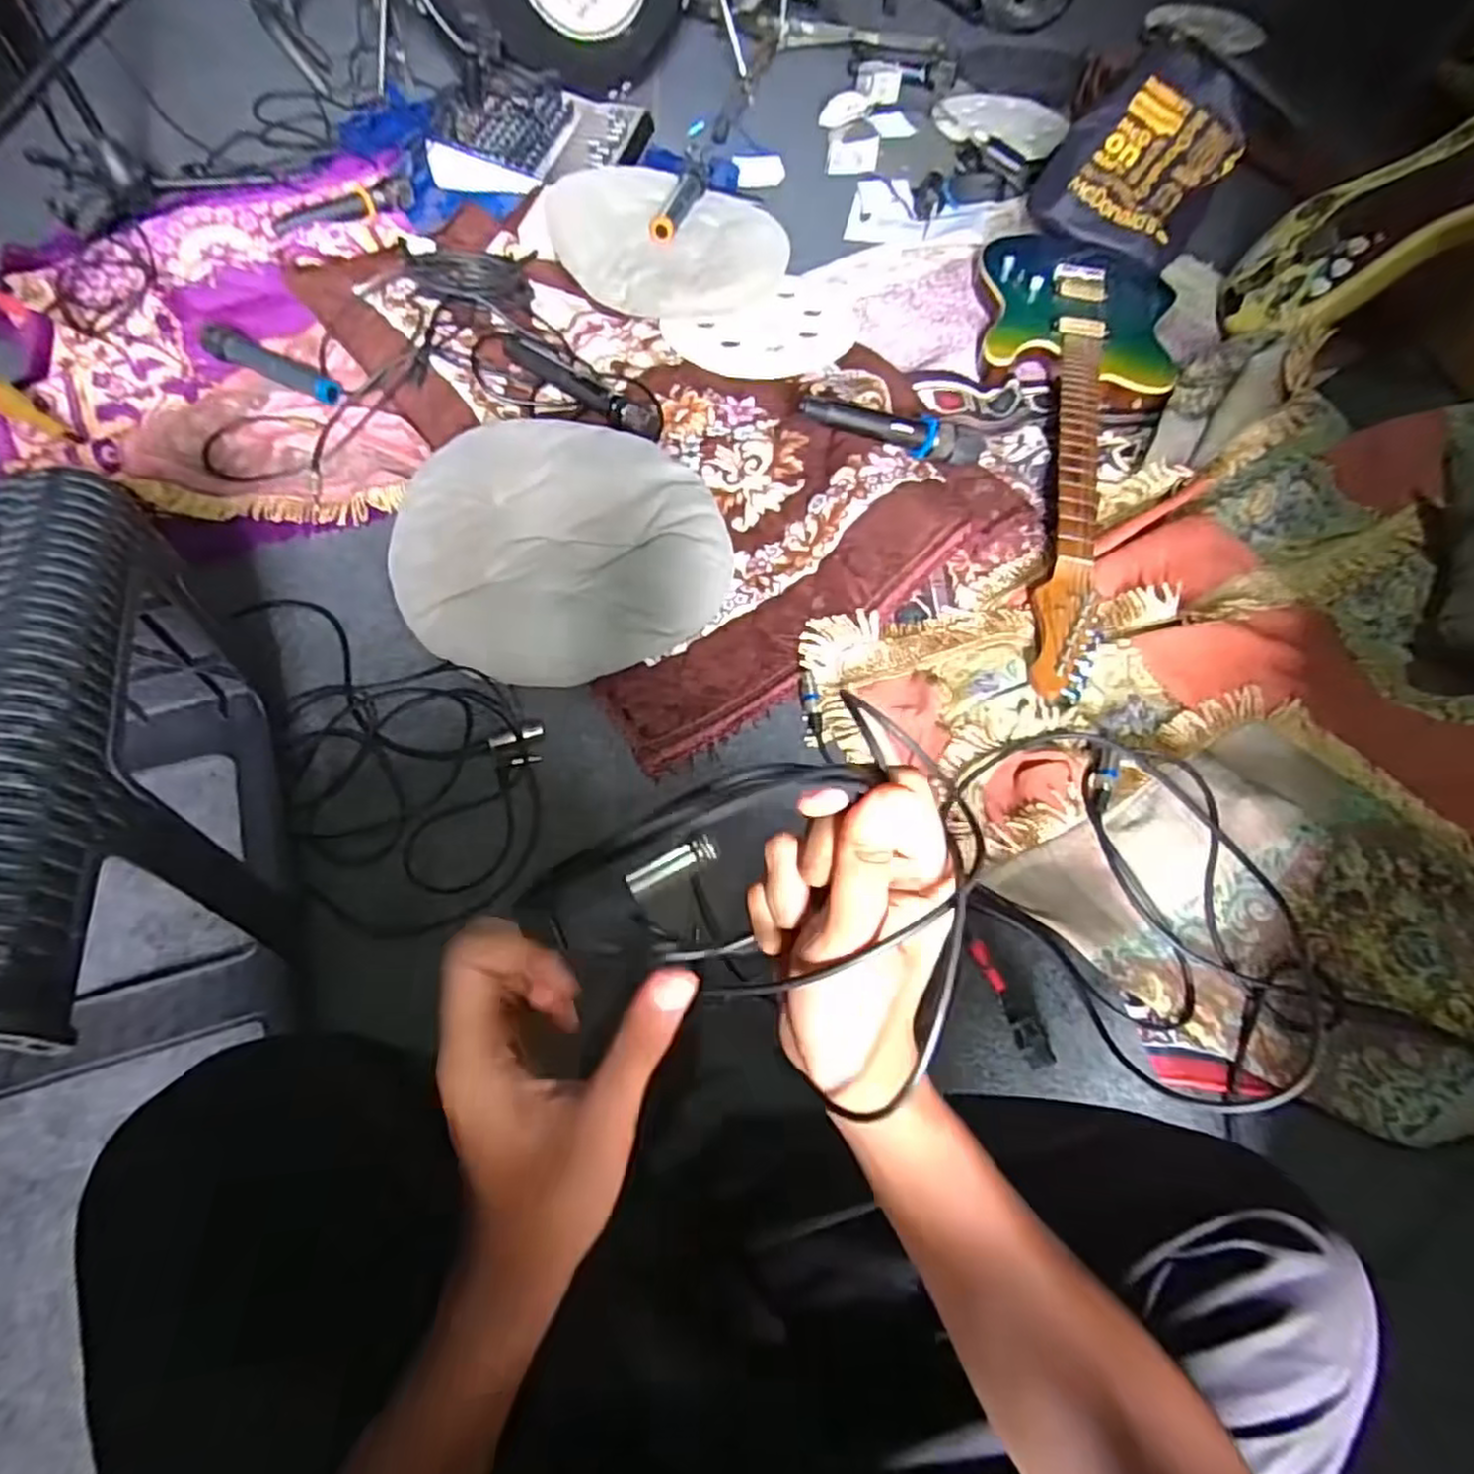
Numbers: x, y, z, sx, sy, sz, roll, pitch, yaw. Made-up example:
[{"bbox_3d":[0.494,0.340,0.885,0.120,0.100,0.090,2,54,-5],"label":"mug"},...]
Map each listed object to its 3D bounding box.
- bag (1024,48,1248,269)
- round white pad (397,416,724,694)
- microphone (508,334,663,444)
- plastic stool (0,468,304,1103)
[{"bbox_3d":[0.644,-0.922,1.132,0.266,0.222,0.141,25,64,11],"label":"bag"},{"bbox_3d":[-0.197,-0.205,0.793,0.356,0.093,0.300,12,62,4],"label":"round white pad"},{"bbox_3d":[-0.218,-0.479,0.960,0.259,0.044,0.049,30,65,13],"label":"microphone"},{"bbox_3d":[-0.558,0.061,0.486,0.372,0.341,0.467,-21,65,-13],"label":"plastic stool"}]

